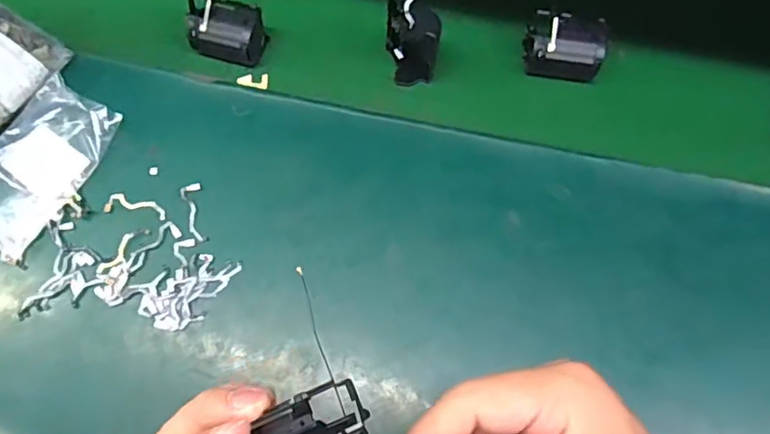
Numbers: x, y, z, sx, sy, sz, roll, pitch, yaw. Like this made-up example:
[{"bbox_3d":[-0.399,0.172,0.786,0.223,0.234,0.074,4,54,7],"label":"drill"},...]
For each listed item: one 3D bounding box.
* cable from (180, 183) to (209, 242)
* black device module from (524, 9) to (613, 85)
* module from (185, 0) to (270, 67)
[{"bbox_3d":[-0.163,-0.004,0.495,0.017,0.004,0.056,-19,69,-6],"label":"cable"},{"bbox_3d":[0.167,-0.159,0.531,0.070,0.050,0.045,9,70,3],"label":"black device module"},{"bbox_3d":[-0.154,-0.178,0.543,0.071,0.038,0.045,18,70,6],"label":"module"}]

